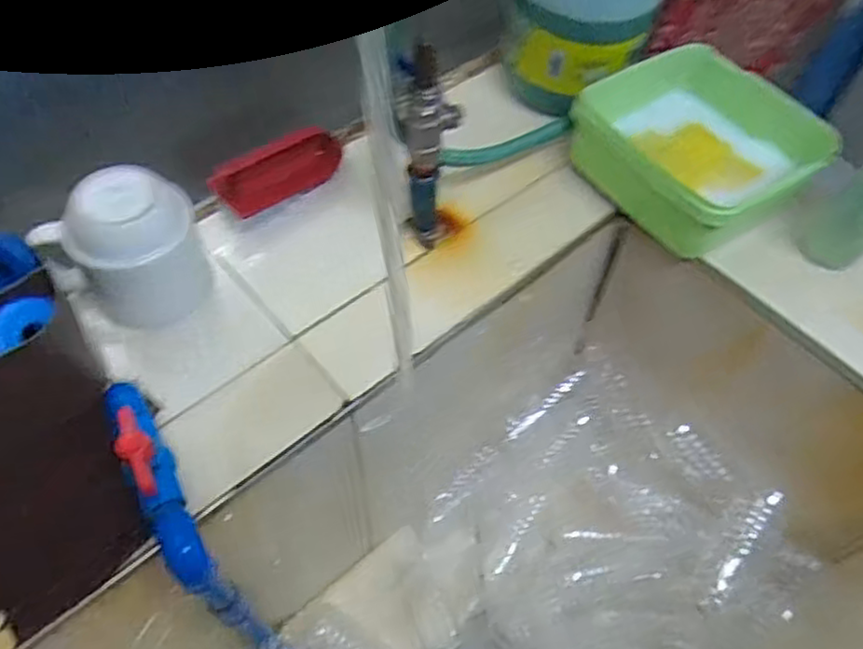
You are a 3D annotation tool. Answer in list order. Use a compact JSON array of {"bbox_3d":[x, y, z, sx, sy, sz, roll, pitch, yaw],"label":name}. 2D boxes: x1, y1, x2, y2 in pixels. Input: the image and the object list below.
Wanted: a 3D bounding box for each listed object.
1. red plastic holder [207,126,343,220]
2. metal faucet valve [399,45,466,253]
[{"bbox_3d":[-0.142,-0.145,0.657,0.131,0.047,0.031,-34,64,-23],"label":"red plastic holder"},{"bbox_3d":[-0.003,-0.145,0.592,0.050,0.196,0.039,4,55,0],"label":"metal faucet valve"}]

